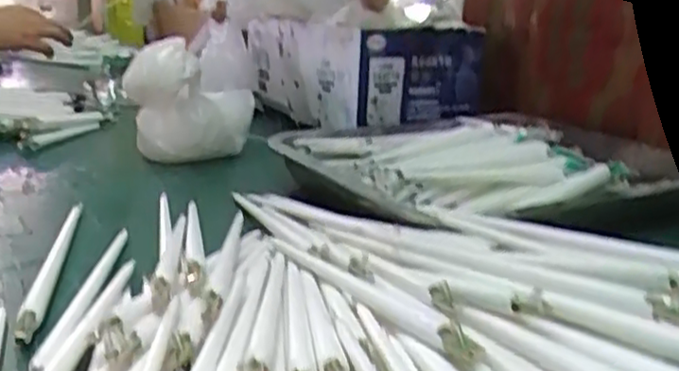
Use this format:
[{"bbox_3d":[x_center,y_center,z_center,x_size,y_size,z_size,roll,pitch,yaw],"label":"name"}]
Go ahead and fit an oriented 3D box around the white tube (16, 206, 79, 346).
[{"bbox_3d":[-0.173,0.041,0.432,0.011,0.009,0.204,0,18,-12],"label":"white tube"}]

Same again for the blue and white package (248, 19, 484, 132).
[{"bbox_3d":[0.023,-0.146,0.842,0.172,0.104,0.249,-7,20,-31],"label":"blue and white package"}]

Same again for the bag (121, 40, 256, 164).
[{"bbox_3d":[-0.150,-0.093,0.724,0.124,0.107,0.116,0,18,-12],"label":"bag"}]

